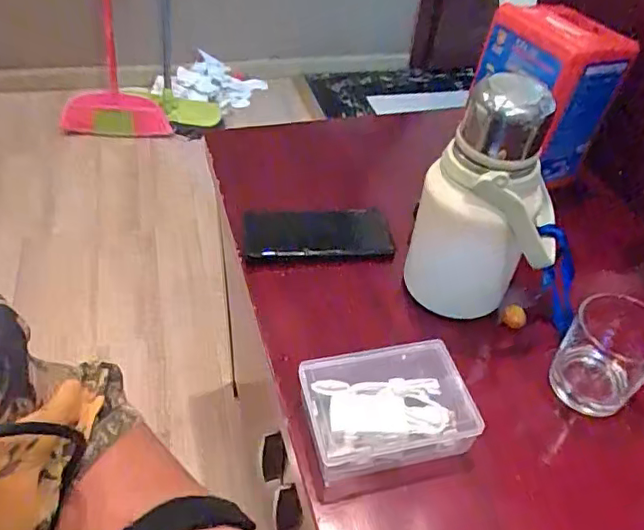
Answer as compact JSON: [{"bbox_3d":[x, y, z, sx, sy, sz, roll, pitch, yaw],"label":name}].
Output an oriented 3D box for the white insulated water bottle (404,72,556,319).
[{"bbox_3d":[0.158,-0.046,0.533,0.114,0.250,0.078,-8,45,-14],"label":"white insulated water bottle"}]

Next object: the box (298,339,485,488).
[{"bbox_3d":[0.055,0.117,0.467,0.138,0.042,0.089,-6,45,-11],"label":"box"}]

